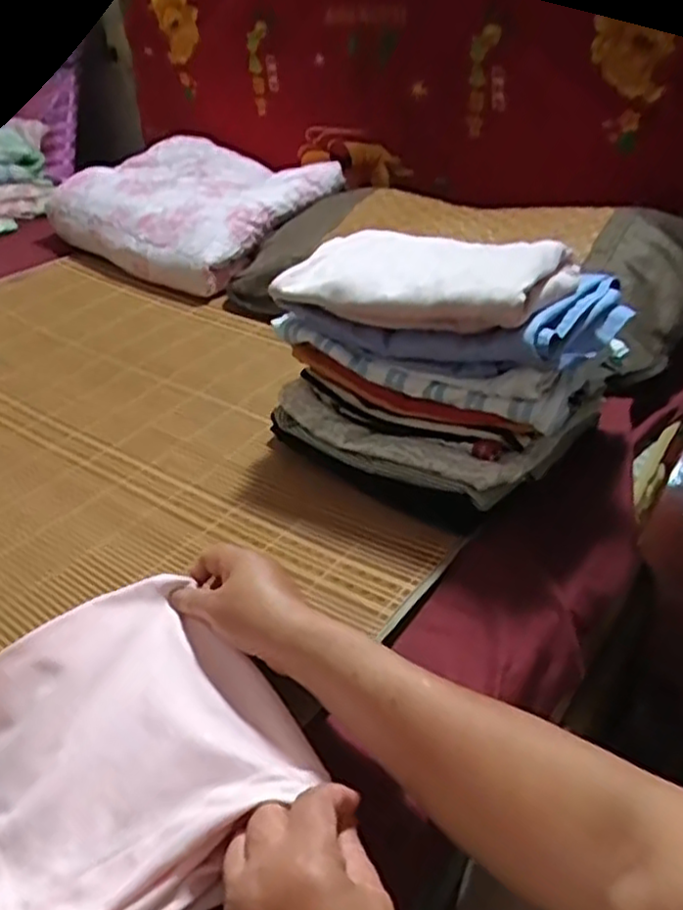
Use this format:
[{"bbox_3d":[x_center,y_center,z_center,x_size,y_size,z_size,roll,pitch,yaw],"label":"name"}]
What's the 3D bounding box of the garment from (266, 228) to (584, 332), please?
[{"bbox_3d":[0.074,-0.171,0.681,0.260,0.048,0.152,20,42,30],"label":"garment"}]

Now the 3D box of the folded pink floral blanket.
[{"bbox_3d":[-0.280,-0.450,1.337,0.460,0.158,0.345,22,42,31],"label":"folded pink floral blanket"}]

